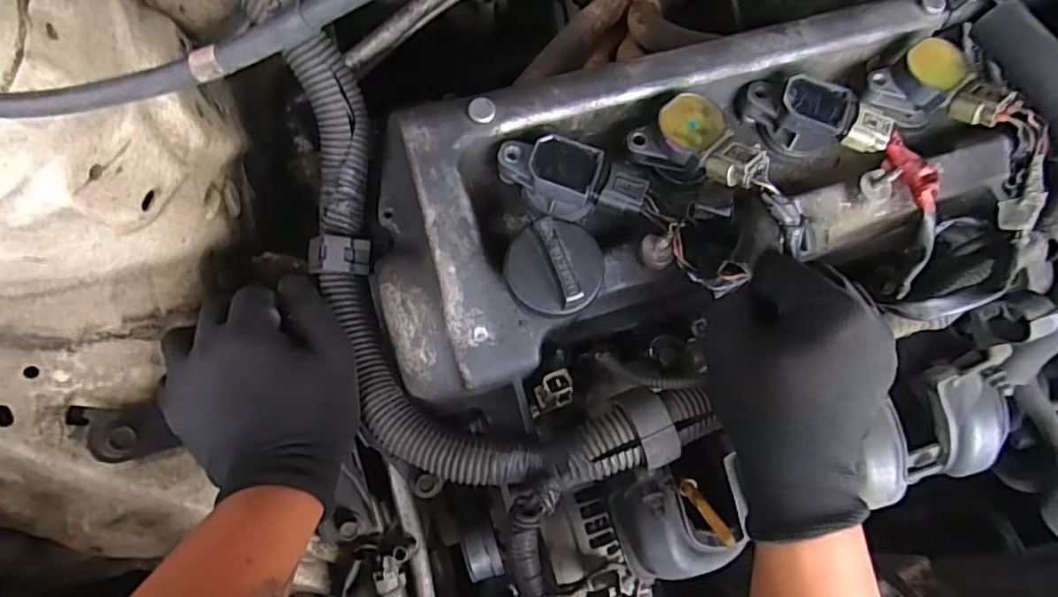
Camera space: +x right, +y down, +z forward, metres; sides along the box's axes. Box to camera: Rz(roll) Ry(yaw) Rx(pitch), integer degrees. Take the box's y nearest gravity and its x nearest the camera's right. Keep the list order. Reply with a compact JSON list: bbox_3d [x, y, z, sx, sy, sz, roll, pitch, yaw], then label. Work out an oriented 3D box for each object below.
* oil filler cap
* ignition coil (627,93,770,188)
[{"bbox_3d":[0.015,-0.017,0.311,0.052,0.020,0.050,0,88,-8],"label":"oil filler cap"},{"bbox_3d":[0.101,-0.087,0.342,0.048,0.036,0.066,-38,93,-7],"label":"ignition coil"}]

